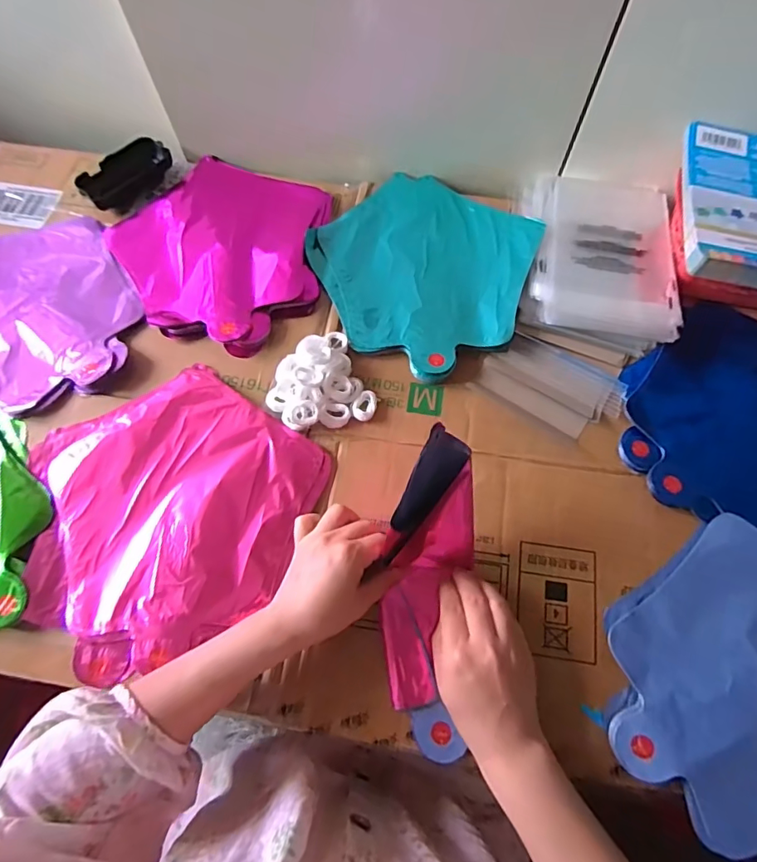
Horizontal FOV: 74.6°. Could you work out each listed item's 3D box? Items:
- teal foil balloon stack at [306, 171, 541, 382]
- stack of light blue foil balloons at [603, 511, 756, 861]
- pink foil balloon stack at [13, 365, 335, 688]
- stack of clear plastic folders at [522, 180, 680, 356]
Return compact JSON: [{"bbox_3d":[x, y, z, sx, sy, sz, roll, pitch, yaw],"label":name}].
[{"bbox_3d":[0.045,-0.176,0.525,0.229,0.018,0.223,36,72,13],"label":"teal foil balloon stack"},{"bbox_3d":[0.307,0.190,0.386,0.244,0.014,0.223,5,68,1],"label":"stack of light blue foil balloons"},{"bbox_3d":[-0.192,0.065,0.433,0.240,0.010,0.245,35,72,12],"label":"pink foil balloon stack"},{"bbox_3d":[0.239,-0.194,0.540,0.155,0.023,0.215,9,68,3],"label":"stack of clear plastic folders"}]

